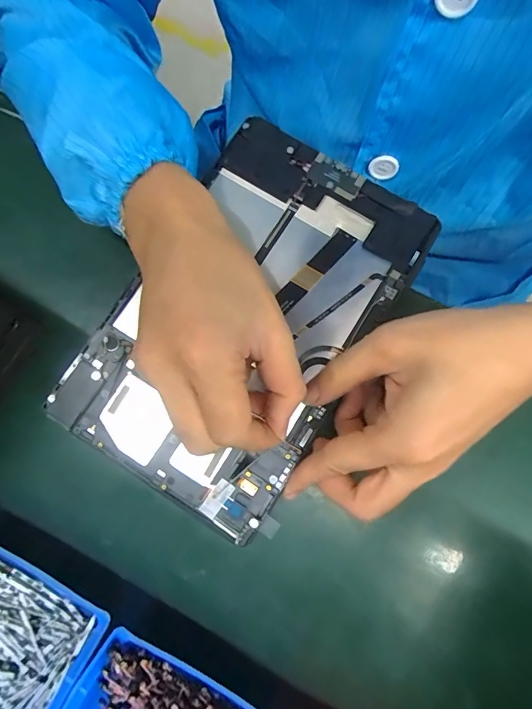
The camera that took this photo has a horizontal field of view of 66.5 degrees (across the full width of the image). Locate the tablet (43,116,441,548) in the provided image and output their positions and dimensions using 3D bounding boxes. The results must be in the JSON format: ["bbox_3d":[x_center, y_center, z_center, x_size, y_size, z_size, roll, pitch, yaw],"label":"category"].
[{"bbox_3d":[-0.011,-0.026,0.258,0.148,0.005,0.238,32,82,5],"label":"tablet"}]

